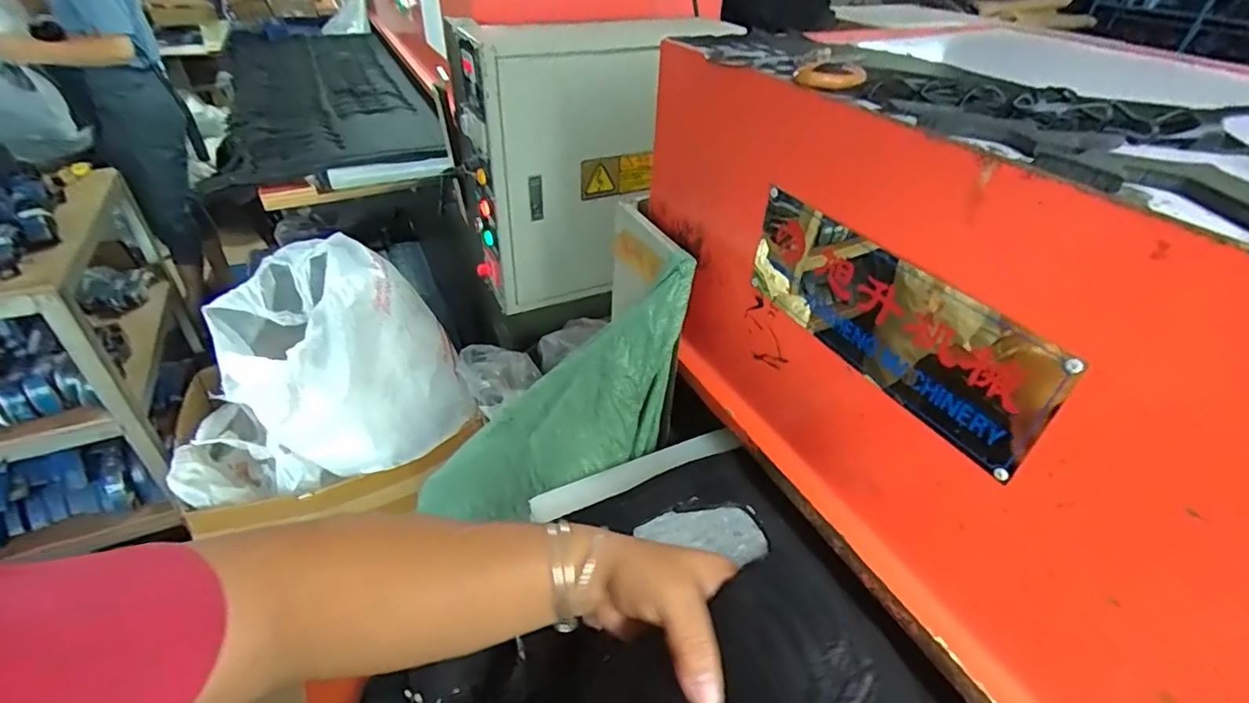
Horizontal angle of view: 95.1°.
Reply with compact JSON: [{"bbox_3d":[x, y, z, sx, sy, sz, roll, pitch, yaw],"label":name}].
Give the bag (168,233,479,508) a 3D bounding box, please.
[{"bbox_3d":[-0.643,0.012,1.218,0.539,0.321,0.421,-12,40,-19],"label":"bag"}]

